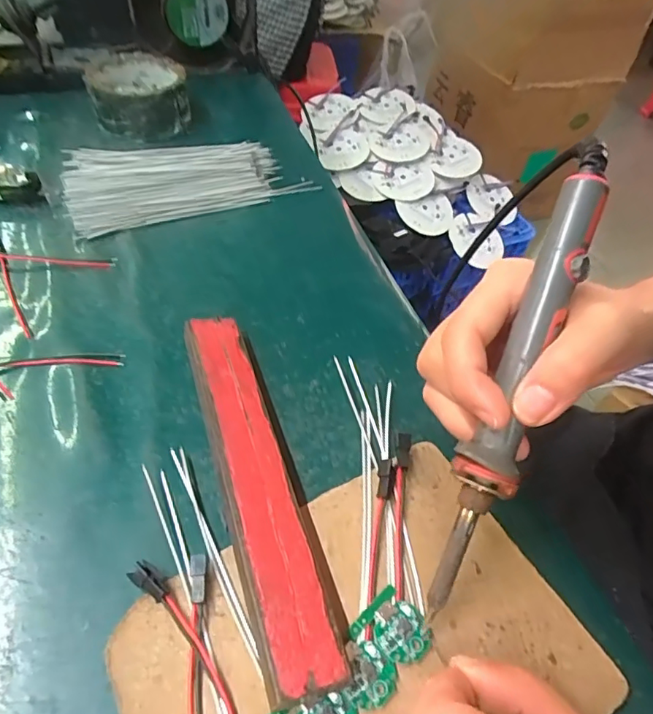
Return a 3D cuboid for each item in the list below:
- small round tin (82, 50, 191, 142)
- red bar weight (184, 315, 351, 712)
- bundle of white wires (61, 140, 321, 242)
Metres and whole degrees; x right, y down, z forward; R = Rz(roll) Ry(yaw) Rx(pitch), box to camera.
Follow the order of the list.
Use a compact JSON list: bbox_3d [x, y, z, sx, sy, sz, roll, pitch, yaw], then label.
[{"bbox_3d":[-0.172,-0.242,0.475,0.082,0.044,0.091,-13,51,-16],"label":"small round tin"},{"bbox_3d":[-0.036,0.054,0.247,0.031,0.022,0.193,-12,51,-15],"label":"red bar weight"},{"bbox_3d":[-0.117,-0.150,0.423,0.177,0.019,0.102,-16,52,-18],"label":"bundle of white wires"}]

